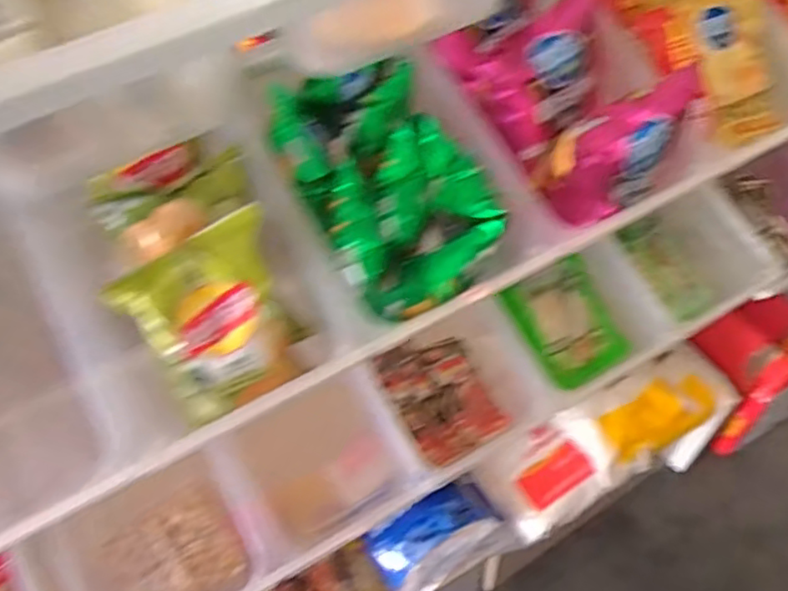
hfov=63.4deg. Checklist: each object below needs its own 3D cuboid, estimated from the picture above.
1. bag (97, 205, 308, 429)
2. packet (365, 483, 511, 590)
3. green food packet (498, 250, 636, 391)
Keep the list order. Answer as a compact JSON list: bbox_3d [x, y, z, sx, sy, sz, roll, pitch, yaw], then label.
[{"bbox_3d":[-0.146,0.024,0.538,0.122,0.165,0.045,-25,38,-11],"label":"bag"},{"bbox_3d":[0.070,0.379,0.996,0.200,0.101,0.112,-27,55,-14],"label":"packet"},{"bbox_3d":[0.255,0.037,0.923,0.187,0.031,0.187,-28,81,-32],"label":"green food packet"}]

